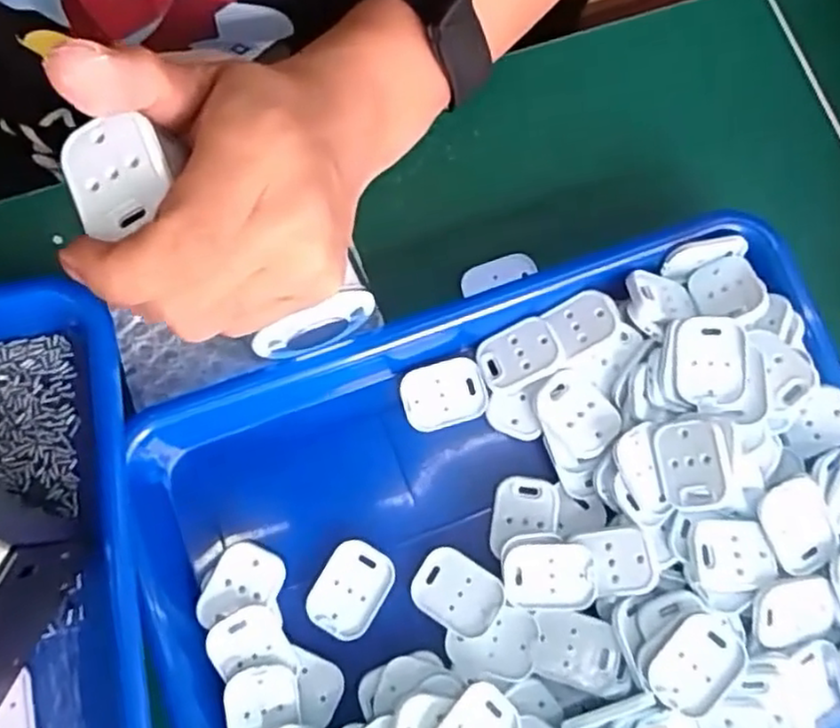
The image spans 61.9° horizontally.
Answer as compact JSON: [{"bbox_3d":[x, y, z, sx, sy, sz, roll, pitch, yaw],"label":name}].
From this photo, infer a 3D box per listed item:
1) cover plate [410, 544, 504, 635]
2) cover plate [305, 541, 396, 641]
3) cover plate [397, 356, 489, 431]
[{"bbox_3d":[0.016,0.102,0.315,0.038,0.007,0.029,32,79,3],"label":"cover plate"},{"bbox_3d":[-0.031,0.102,0.315,0.030,0.004,0.040,30,78,3],"label":"cover plate"},{"bbox_3d":[0.011,0.015,0.339,0.040,0.005,0.032,-16,80,-7],"label":"cover plate"}]

